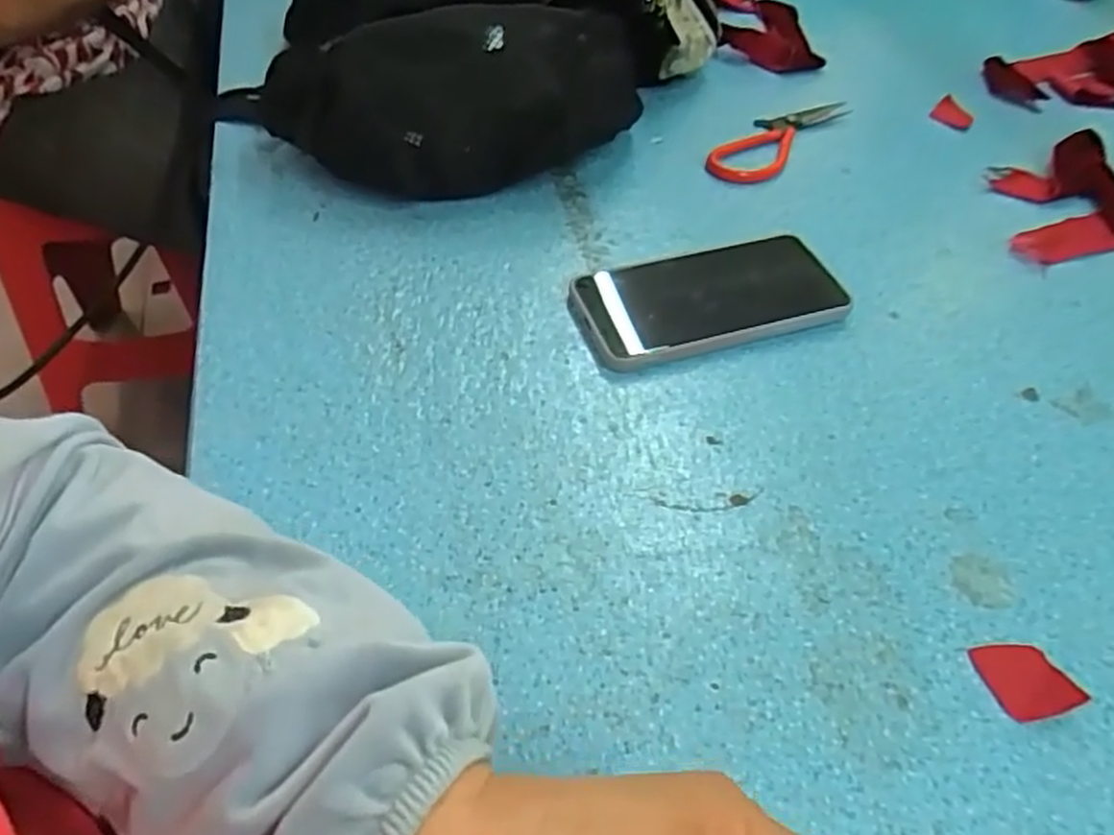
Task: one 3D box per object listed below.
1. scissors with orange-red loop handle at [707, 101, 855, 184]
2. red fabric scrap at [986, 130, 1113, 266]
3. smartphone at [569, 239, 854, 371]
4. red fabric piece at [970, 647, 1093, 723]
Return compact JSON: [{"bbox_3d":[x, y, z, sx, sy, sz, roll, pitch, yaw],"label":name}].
[{"bbox_3d":[0.178,-0.225,0.611,0.049,0.004,0.166,37,58,24],"label":"scissors with orange-red loop handle"},{"bbox_3d":[0.379,-0.168,0.573,0.090,0.022,0.144,8,51,3],"label":"red fabric scrap"},{"bbox_3d":[0.093,-0.076,0.478,0.161,0.015,0.085,-14,53,-15],"label":"smartphone"},{"bbox_3d":[0.205,0.114,0.334,0.033,0.007,0.033,-9,52,-11],"label":"red fabric piece"}]

